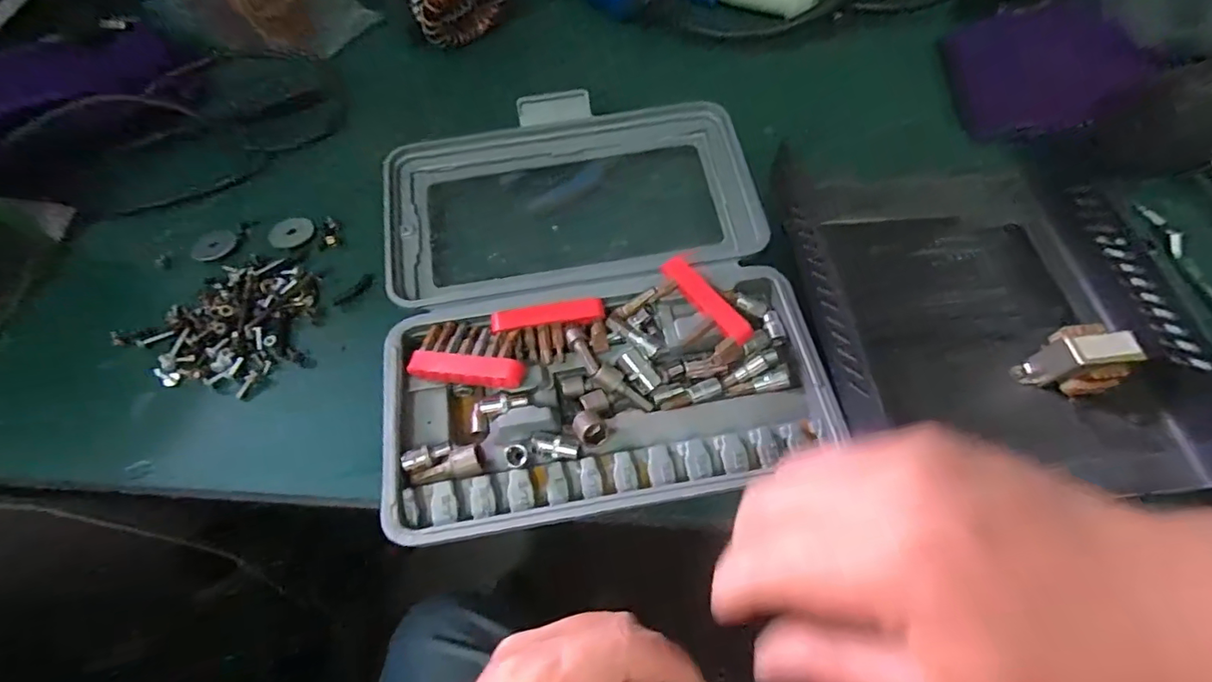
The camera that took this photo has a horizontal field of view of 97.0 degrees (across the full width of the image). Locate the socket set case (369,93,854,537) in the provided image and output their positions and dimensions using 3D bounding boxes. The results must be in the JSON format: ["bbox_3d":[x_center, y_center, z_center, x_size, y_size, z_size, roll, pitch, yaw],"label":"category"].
[{"bbox_3d":[-0.012,-0.035,0.331,0.235,0.045,0.263,-10,62,-6],"label":"socket set case"}]

